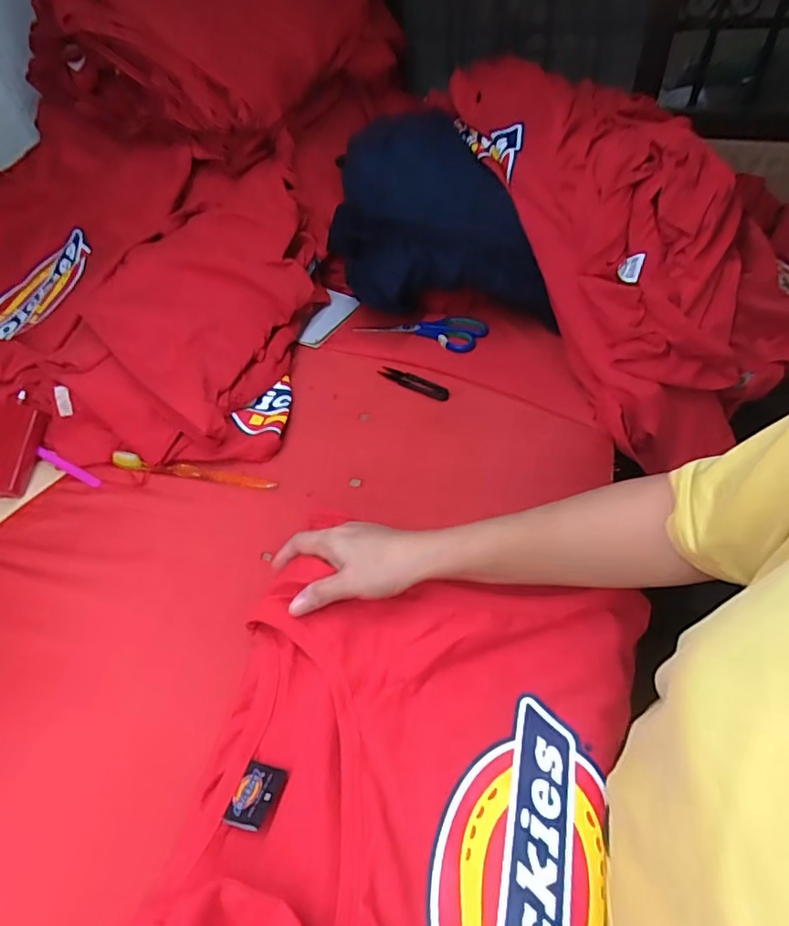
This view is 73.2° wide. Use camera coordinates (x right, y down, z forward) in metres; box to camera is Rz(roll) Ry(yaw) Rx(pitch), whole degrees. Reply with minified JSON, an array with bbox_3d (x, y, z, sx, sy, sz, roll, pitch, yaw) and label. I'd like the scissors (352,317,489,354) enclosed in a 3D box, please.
[{"bbox_3d":[0.037,-0.187,0.733,0.176,0.013,0.060,13,50,12],"label":"scissors"}]

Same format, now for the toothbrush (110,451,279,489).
[{"bbox_3d":[-0.216,0.007,0.567,0.181,0.014,0.014,7,49,7],"label":"toothbrush"}]

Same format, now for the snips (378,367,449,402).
[{"bbox_3d":[0.023,-0.103,0.672,0.100,0.006,0.025,29,55,24],"label":"snips"}]

